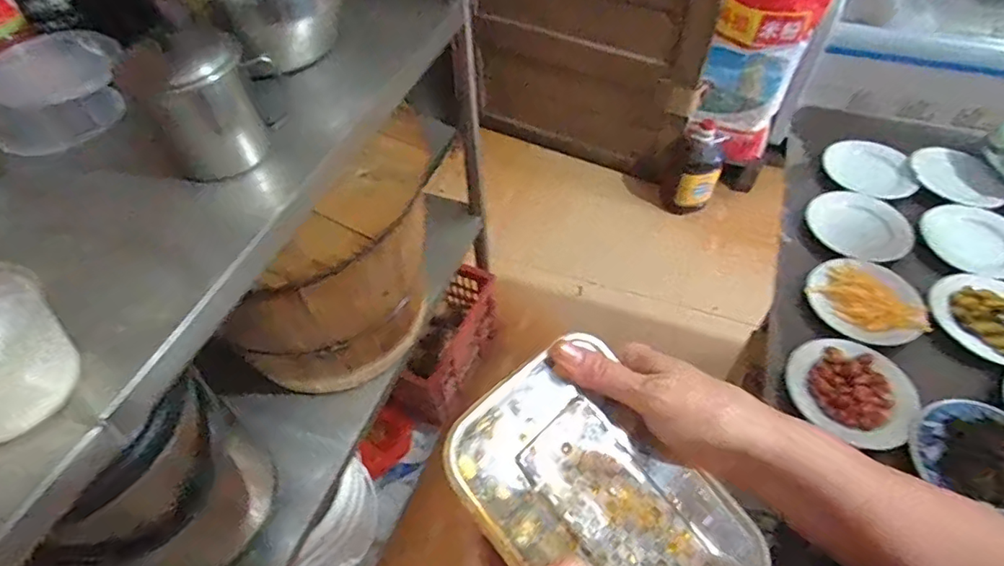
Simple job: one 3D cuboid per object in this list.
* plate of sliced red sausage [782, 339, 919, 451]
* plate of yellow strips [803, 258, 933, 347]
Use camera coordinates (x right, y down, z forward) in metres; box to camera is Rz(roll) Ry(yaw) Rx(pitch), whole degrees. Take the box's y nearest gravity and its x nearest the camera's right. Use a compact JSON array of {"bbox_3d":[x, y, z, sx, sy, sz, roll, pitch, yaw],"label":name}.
[{"bbox_3d":[0.377,0.112,0.591,0.125,0.018,0.117,-1,52,2],"label":"plate of sliced red sausage"},{"bbox_3d":[0.448,0.021,0.673,0.129,0.022,0.111,36,61,27],"label":"plate of yellow strips"}]

